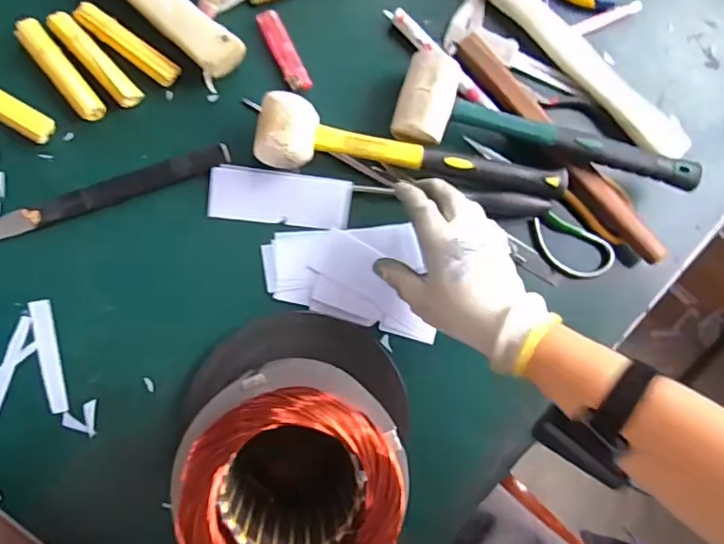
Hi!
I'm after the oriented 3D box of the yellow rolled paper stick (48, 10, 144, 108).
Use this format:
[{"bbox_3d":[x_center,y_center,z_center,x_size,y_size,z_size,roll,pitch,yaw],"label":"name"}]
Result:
[{"bbox_3d":[-0.240,-0.190,0.485,0.021,0.015,0.101,-44,91,-8],"label":"yellow rolled paper stick"}]

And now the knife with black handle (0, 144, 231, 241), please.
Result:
[{"bbox_3d":[-0.245,-0.062,0.470,0.263,0.023,0.023,-20,88,-8],"label":"knife with black handle"}]

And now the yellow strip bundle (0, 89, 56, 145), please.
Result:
[{"bbox_3d":[-0.318,-0.147,0.472,0.096,0.014,0.024,30,82,-3],"label":"yellow strip bundle"}]

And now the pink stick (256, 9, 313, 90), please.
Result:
[{"bbox_3d":[-0.074,-0.209,0.510,0.022,0.010,0.084,-27,89,-8],"label":"pink stick"}]

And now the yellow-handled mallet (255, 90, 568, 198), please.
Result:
[{"bbox_3d":[0.048,-0.109,0.492,0.283,0.049,0.063,6,84,-6],"label":"yellow-handled mallet"}]

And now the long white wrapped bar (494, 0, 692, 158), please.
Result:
[{"bbox_3d":[0.204,-0.220,0.536,0.042,0.028,0.295,-44,91,-8],"label":"long white wrapped bar"}]

